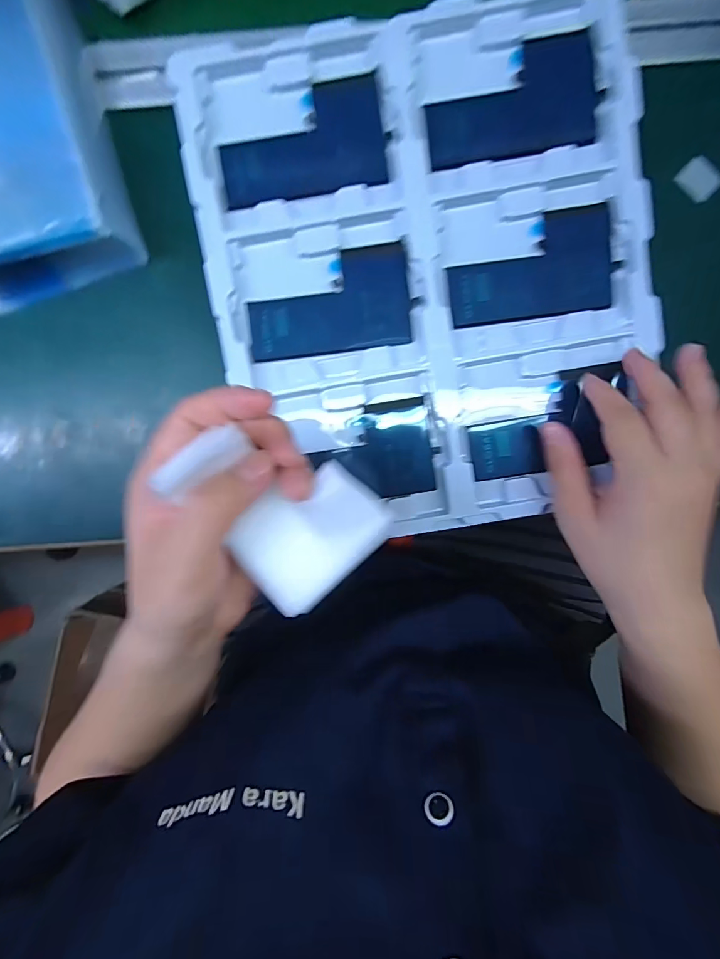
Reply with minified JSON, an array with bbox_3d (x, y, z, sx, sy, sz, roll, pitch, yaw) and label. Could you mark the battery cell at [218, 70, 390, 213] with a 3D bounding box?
[{"bbox_3d":[-0.036,-0.215,0.269,0.106,0.008,0.063,-11,93,2],"label":"battery cell"}]

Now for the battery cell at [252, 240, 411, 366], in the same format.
[{"bbox_3d":[-0.020,-0.117,0.278,0.107,0.007,0.063,-8,94,2],"label":"battery cell"}]

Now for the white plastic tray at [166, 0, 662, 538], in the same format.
[{"bbox_3d":[0.046,-0.129,0.274,0.275,0.016,0.317,-9,95,3],"label":"white plastic tray"}]

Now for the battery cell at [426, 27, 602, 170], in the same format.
[{"bbox_3d":[0.095,-0.239,0.265,0.109,0.008,0.065,-11,93,2],"label":"battery cell"}]

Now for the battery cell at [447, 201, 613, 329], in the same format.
[{"bbox_3d":[0.112,-0.140,0.274,0.107,0.010,0.065,-8,94,2],"label":"battery cell"}]

